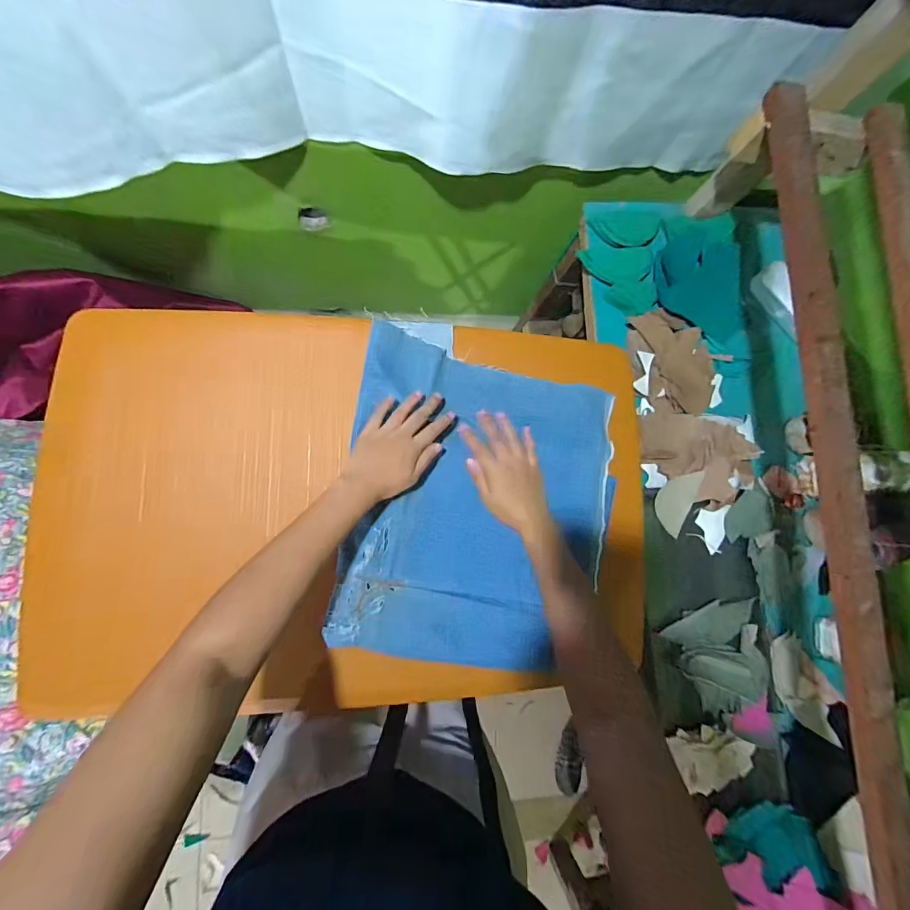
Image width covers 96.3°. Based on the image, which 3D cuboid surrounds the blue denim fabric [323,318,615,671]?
[{"bbox_3d":[0.037,0.045,0.520,0.336,0.022,0.405,9,78,-9],"label":"blue denim fabric"}]

